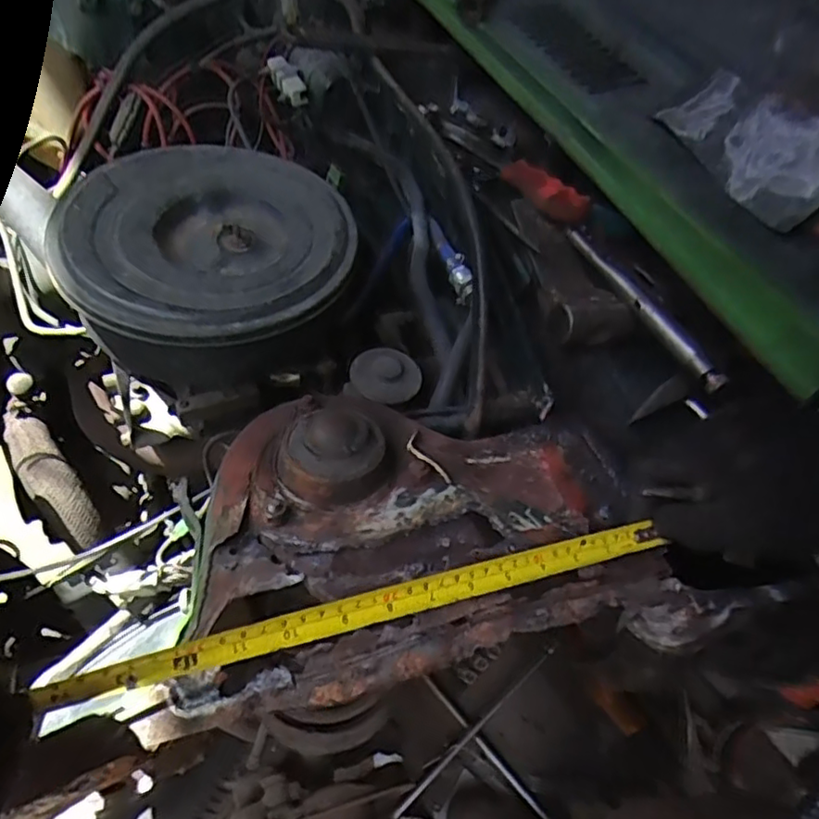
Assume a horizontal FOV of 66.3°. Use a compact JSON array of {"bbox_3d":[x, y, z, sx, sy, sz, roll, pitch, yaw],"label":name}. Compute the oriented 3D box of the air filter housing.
[{"bbox_3d":[-0.164,-0.123,0.554,0.231,0.118,0.242,-8,54,-10],"label":"air filter housing"}]

